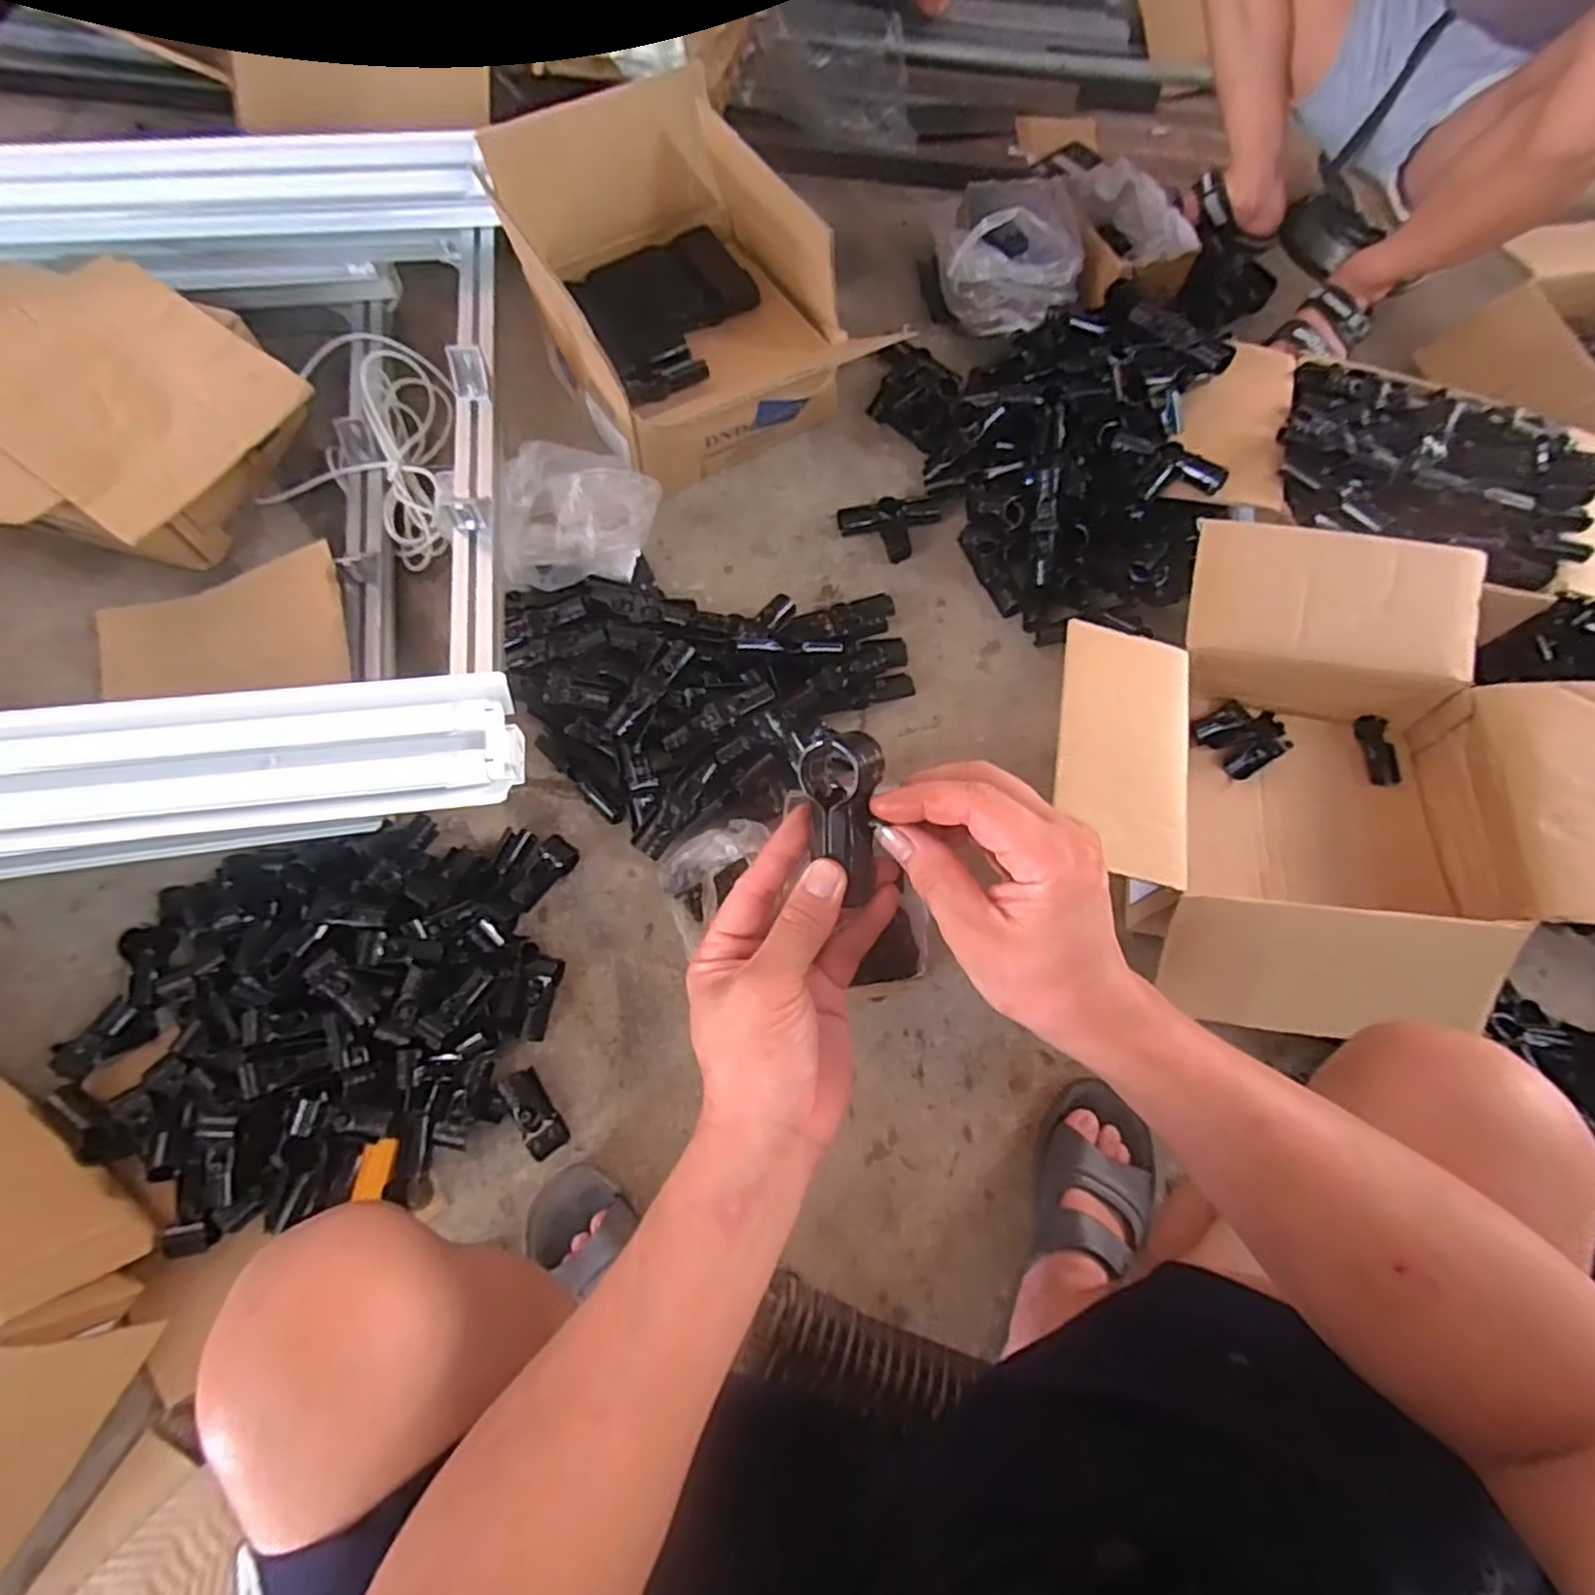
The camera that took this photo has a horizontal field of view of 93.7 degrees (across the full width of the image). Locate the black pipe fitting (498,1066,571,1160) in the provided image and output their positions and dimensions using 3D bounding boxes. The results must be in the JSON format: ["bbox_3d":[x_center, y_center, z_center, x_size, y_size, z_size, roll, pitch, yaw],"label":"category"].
[{"bbox_3d":[-0.247,0.295,0.701,0.034,0.024,0.081,-32,74,-13],"label":"black pipe fitting"}]

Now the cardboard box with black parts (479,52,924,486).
[{"bbox_3d":[-0.153,-0.634,0.951,0.322,0.238,0.386,-30,73,-12],"label":"cardboard box with black parts"}]

